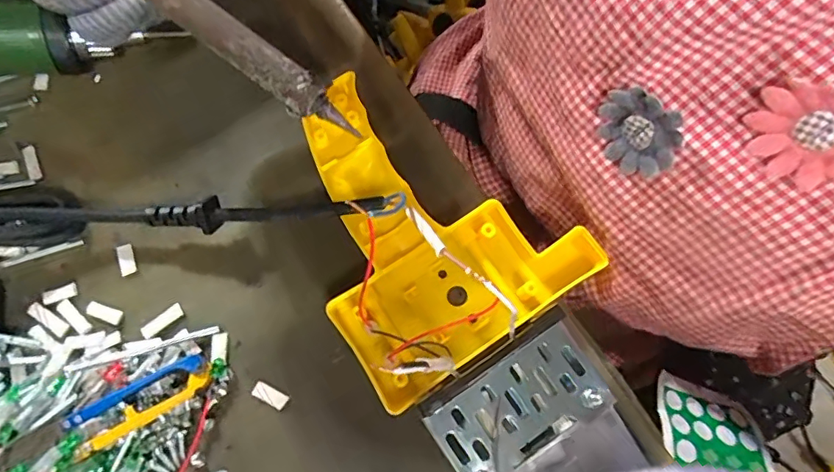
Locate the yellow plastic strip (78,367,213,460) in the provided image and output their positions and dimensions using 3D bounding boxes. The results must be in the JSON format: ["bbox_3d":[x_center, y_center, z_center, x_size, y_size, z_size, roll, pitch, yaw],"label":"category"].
[{"bbox_3d":[-0.127,0.083,0.244,0.063,0.013,0.010,-30,73,-10],"label":"yellow plastic strip"}]

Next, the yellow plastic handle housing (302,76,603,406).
[{"bbox_3d":[-0.001,-0.012,0.266,0.125,0.038,0.154,-33,73,-11],"label":"yellow plastic handle housing"}]

